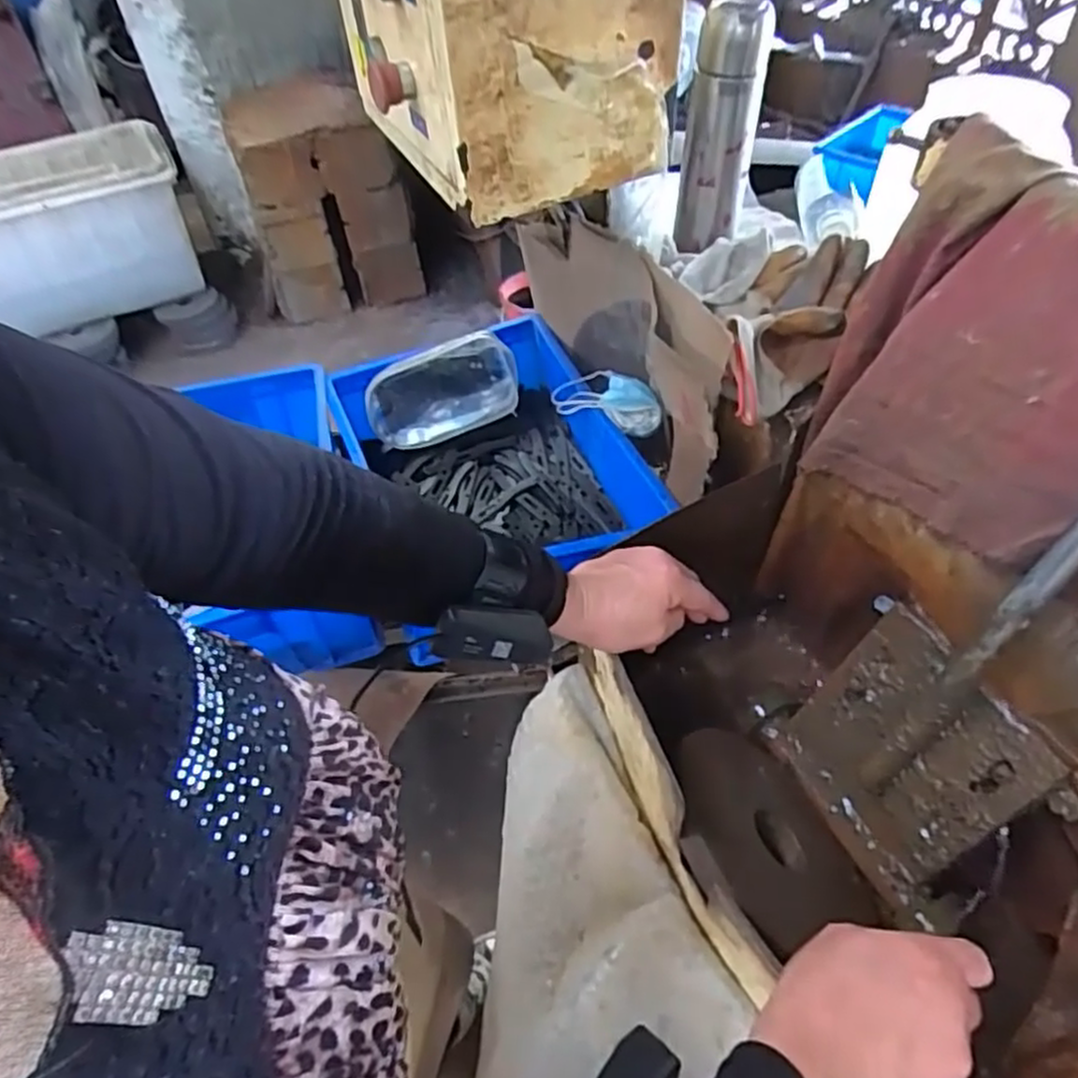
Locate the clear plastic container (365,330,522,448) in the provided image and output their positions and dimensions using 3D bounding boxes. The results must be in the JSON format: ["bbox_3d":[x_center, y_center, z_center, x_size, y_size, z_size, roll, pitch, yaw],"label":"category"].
[{"bbox_3d":[-0.128,-0.197,0.978,0.195,0.114,0.050,-17,19,-1],"label":"clear plastic container"}]

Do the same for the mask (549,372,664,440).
[{"bbox_3d":[0.077,-0.163,0.856,0.134,0.048,0.056,23,56,21],"label":"mask"}]

